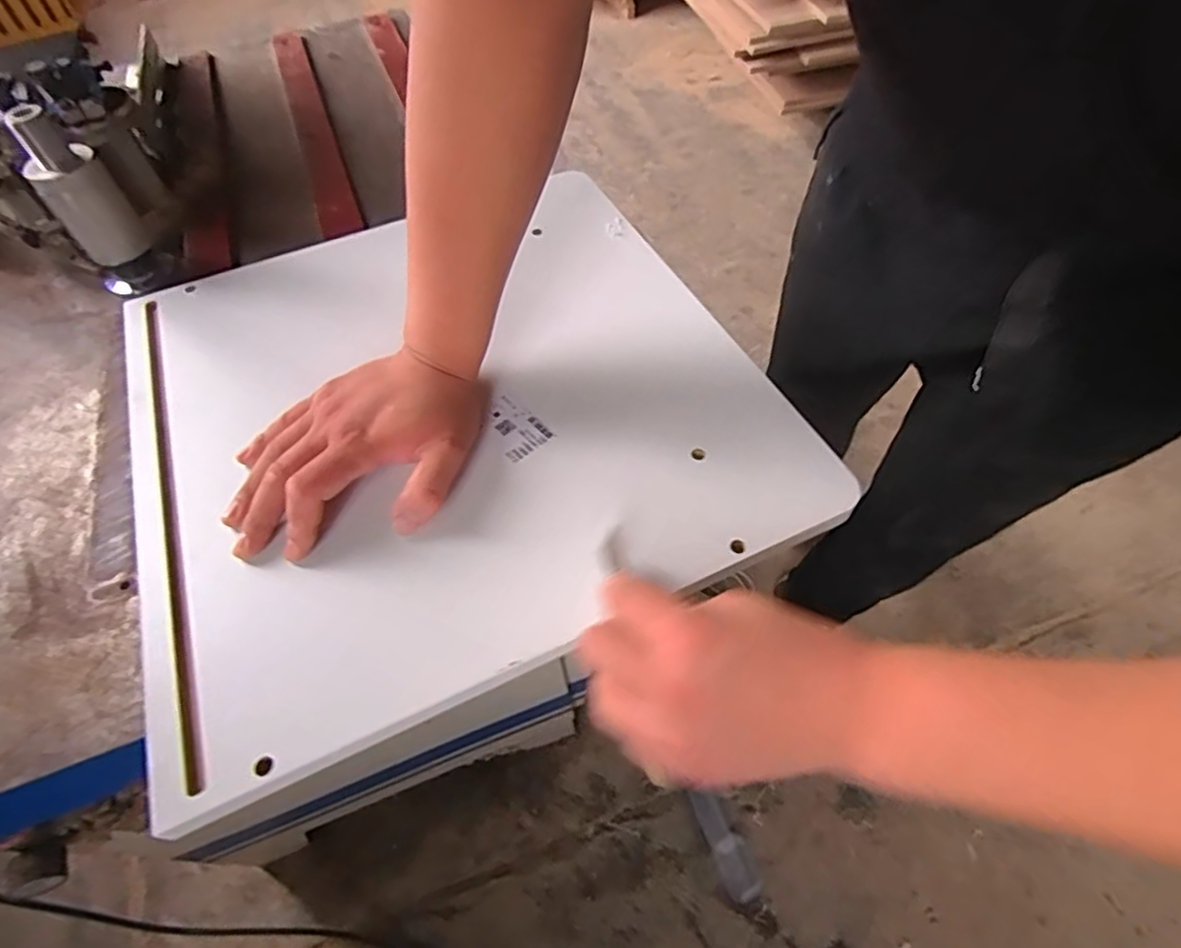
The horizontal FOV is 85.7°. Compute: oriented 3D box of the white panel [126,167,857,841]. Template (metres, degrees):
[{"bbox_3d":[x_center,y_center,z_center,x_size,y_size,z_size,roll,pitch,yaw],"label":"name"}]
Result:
[{"bbox_3d":[-0.110,-0.060,0.473,0.423,0.022,0.451,-23,57,-11],"label":"white panel"}]

